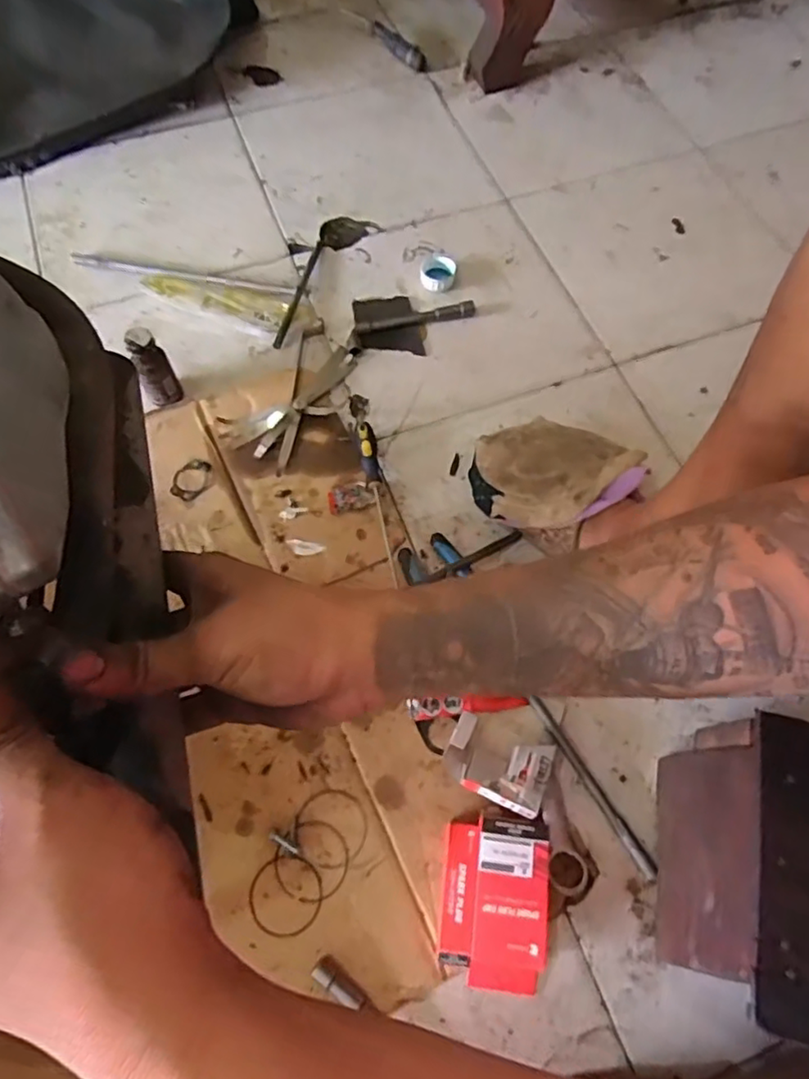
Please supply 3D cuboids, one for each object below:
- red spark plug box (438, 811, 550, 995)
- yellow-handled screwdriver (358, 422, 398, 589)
[{"bbox_3d":[0.067,0.274,0.477,0.078,0.036,0.116,7,64,3],"label":"red spark plug box"},{"bbox_3d":[-0.027,-0.041,0.623,0.017,0.026,0.172,-8,64,-5],"label":"yellow-handled screwdriver"}]

